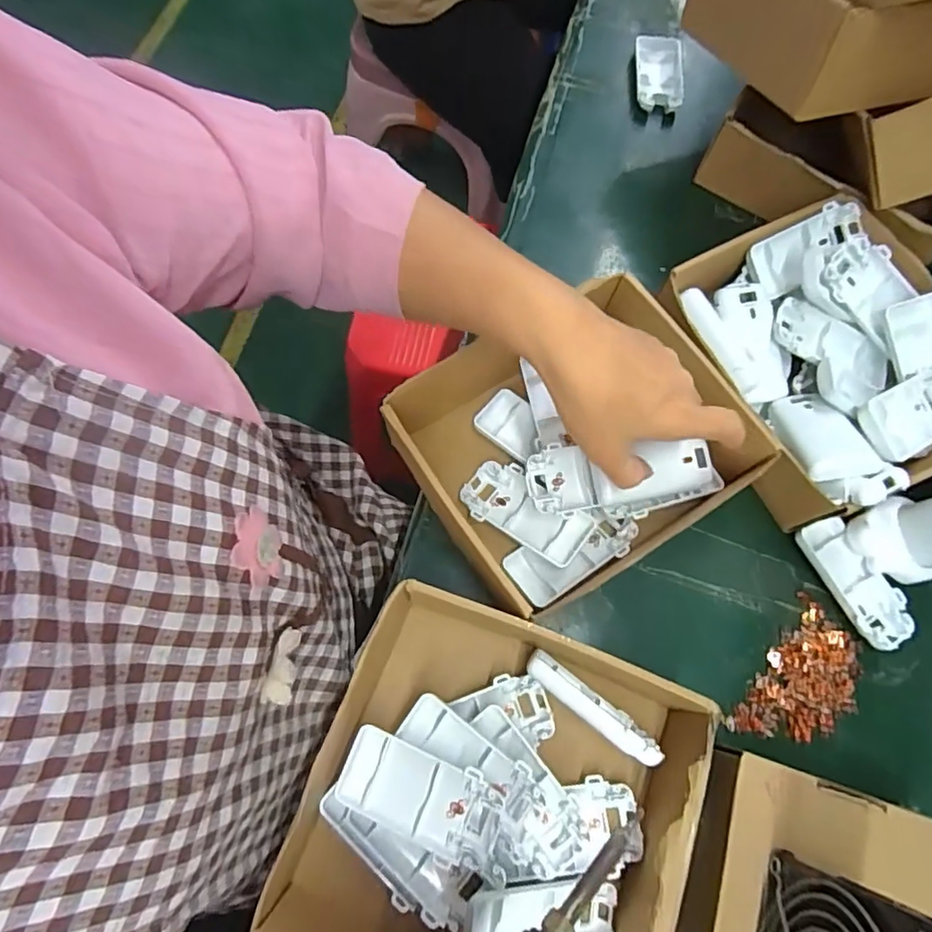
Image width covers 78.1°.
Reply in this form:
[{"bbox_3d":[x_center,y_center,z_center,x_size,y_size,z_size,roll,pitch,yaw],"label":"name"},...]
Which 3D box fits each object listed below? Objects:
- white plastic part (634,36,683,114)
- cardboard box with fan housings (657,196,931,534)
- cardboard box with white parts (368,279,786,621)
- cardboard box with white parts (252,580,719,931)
[{"bbox_3d":[0.197,-0.400,0.587,0.047,0.016,0.093,6,71,-1],"label":"white plastic part"},{"bbox_3d":[0.269,-0.080,0.439,0.197,0.080,0.217,-16,72,-8],"label":"cardboard box with fan housings"},{"bbox_3d":[0.076,-0.022,0.416,0.215,0.075,0.186,-30,75,-12],"label":"cardboard box with white parts"},{"bbox_3d":[0.015,0.198,0.337,0.208,0.072,0.203,21,71,5],"label":"cardboard box with white parts"}]

